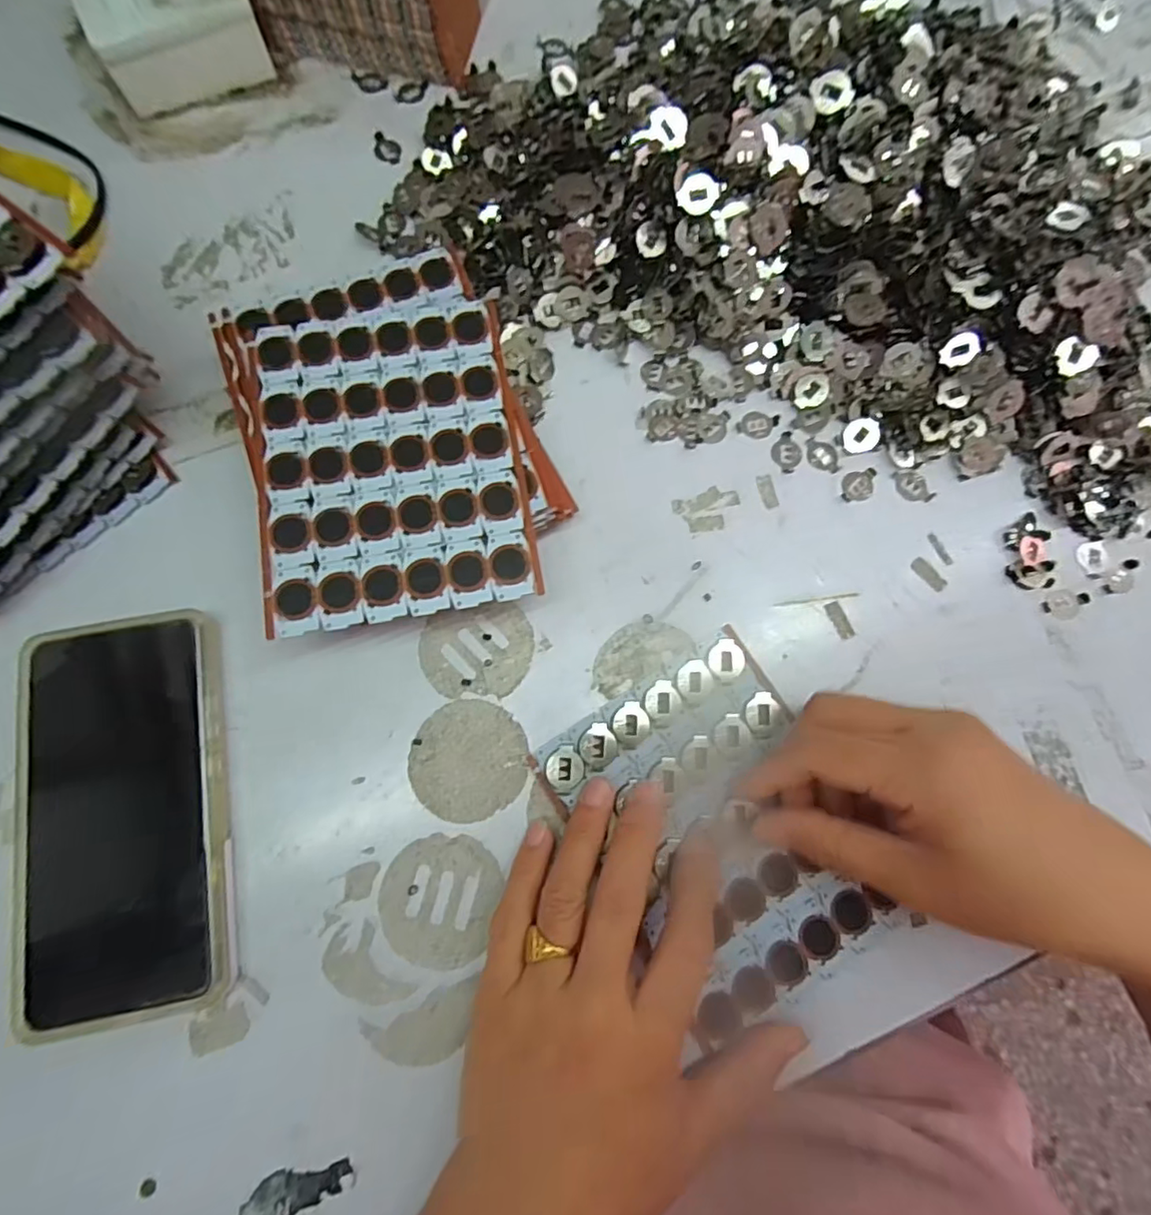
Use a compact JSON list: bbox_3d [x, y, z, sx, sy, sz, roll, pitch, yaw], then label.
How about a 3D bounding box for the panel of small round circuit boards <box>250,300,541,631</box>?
[{"bbox_3d":[-0.083,-0.068,0.268,0.114,0.004,0.148,-9,77,-4],"label":"panel of small round circuit boards"}]

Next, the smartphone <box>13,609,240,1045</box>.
[{"bbox_3d":[-0.196,0.086,0.257,0.082,0.013,0.164,-11,78,-4],"label":"smartphone"}]

